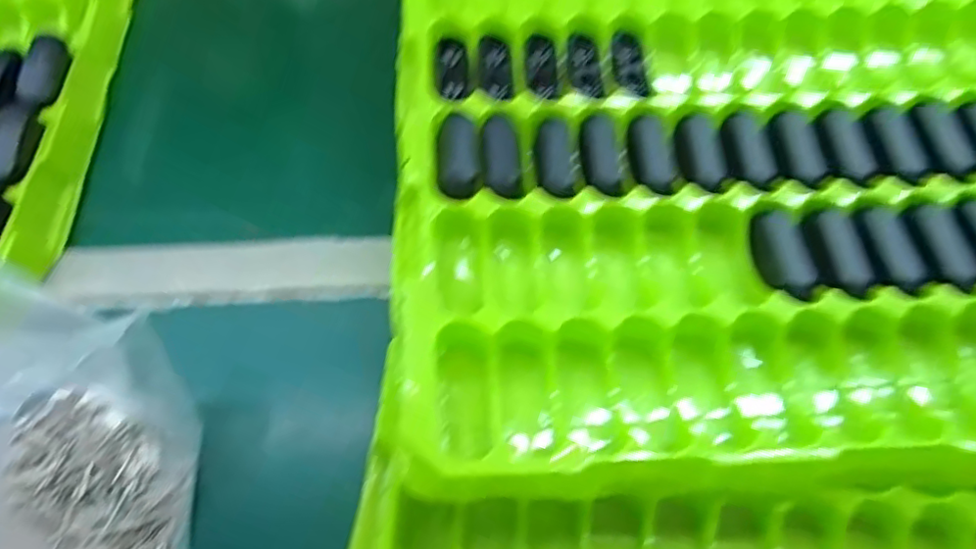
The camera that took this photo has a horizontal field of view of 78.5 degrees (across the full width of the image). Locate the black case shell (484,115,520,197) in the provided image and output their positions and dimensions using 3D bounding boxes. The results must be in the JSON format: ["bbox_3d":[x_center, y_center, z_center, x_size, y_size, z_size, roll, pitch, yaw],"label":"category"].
[{"bbox_3d":[0.008,-0.075,0.366,0.020,0.008,0.057,-1,58,-1],"label":"black case shell"}]

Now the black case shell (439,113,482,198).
[{"bbox_3d":[-0.017,-0.074,0.361,0.024,0.010,0.055,-2,58,-2],"label":"black case shell"}]

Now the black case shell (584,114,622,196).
[{"bbox_3d":[0.071,-0.077,0.370,0.025,0.012,0.056,4,58,2],"label":"black case shell"}]

